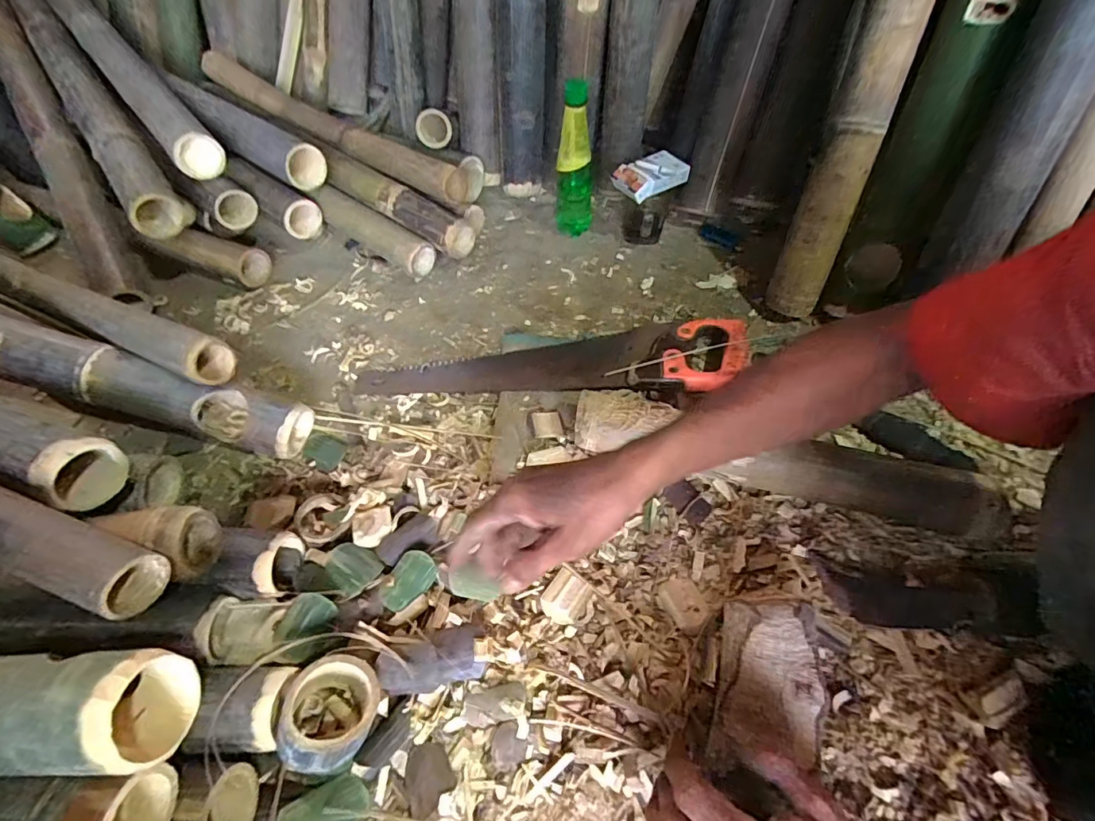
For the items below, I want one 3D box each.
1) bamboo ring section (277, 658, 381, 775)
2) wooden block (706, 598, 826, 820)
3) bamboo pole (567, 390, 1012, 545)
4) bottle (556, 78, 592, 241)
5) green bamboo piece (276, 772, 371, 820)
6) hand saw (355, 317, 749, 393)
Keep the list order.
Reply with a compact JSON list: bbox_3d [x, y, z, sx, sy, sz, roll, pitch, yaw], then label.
[{"bbox_3d":[-0.184,0.257,0.411,0.077,0.055,0.077,20,32,-13],"label":"bamboo ring section"},{"bbox_3d":[0.160,0.300,0.342,0.079,0.038,0.318,8,56,8],"label":"wooden block"},{"bbox_3d":[0.230,0.057,0.516,0.405,0.075,0.057,13,57,12],"label":"bamboo pole"},{"bbox_3d":[0.040,-0.365,0.736,0.058,0.225,0.048,-1,55,2],"label":"bottle"},{"bbox_3d":[-0.176,0.319,0.384,0.066,0.026,0.041,-12,89,-25],"label":"green bamboo piece"},{"bbox_3d":[0.002,-0.078,0.651,0.511,0.038,0.127,3,55,5],"label":"hand saw"}]

